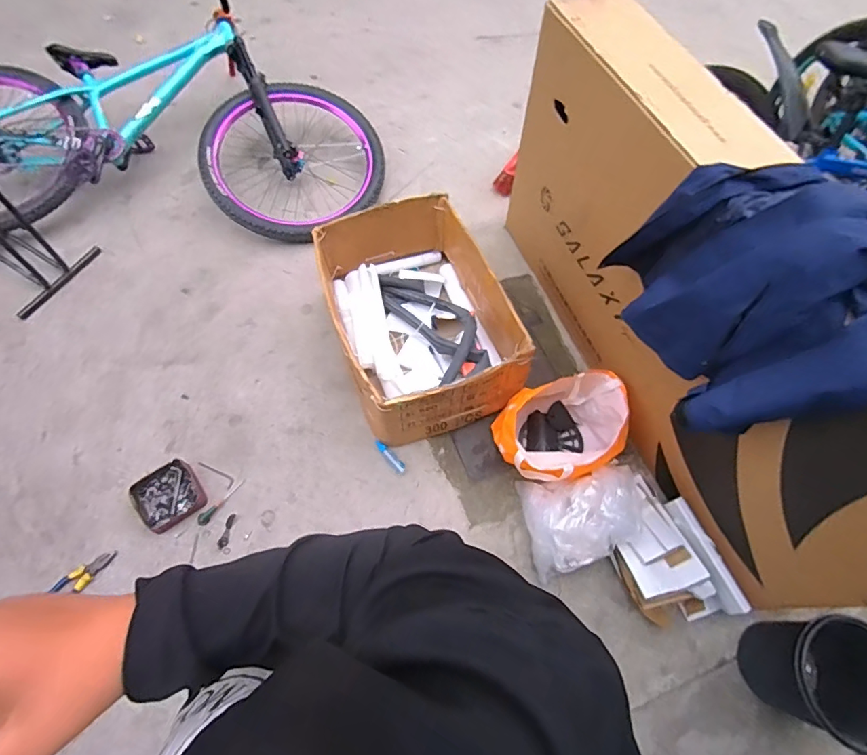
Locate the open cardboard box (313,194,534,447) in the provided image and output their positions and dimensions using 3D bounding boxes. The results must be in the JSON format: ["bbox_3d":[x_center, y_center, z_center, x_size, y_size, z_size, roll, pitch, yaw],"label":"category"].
[{"bbox_3d":[-0.056,-0.198,1.450,0.465,0.250,0.683,-17,67,-10],"label":"open cardboard box"}]

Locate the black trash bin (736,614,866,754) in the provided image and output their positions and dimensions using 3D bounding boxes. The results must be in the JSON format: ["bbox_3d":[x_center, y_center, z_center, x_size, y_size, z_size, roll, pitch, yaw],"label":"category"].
[{"bbox_3d":[0.888,0.686,1.081,0.228,0.252,0.222,1,65,-2],"label":"black trash bin"}]

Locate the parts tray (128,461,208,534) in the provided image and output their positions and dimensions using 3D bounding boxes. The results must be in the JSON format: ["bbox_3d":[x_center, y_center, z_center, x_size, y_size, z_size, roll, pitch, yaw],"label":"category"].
[{"bbox_3d":[-0.736,0.329,1.321,0.166,0.036,0.165,-34,71,-17],"label":"parts tray"}]

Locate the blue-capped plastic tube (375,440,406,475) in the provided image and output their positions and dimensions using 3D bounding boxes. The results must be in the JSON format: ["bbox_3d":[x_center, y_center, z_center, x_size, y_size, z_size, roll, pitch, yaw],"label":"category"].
[{"bbox_3d":[-0.128,0.234,1.406,0.032,0.022,0.116,-41,72,-18],"label":"blue-capped plastic tube"}]

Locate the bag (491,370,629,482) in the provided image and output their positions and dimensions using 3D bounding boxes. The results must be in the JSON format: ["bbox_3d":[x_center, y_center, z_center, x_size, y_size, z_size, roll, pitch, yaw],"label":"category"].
[{"bbox_3d":[0.368,0.158,1.364,0.362,0.207,0.272,-16,67,-10],"label":"bag"}]

